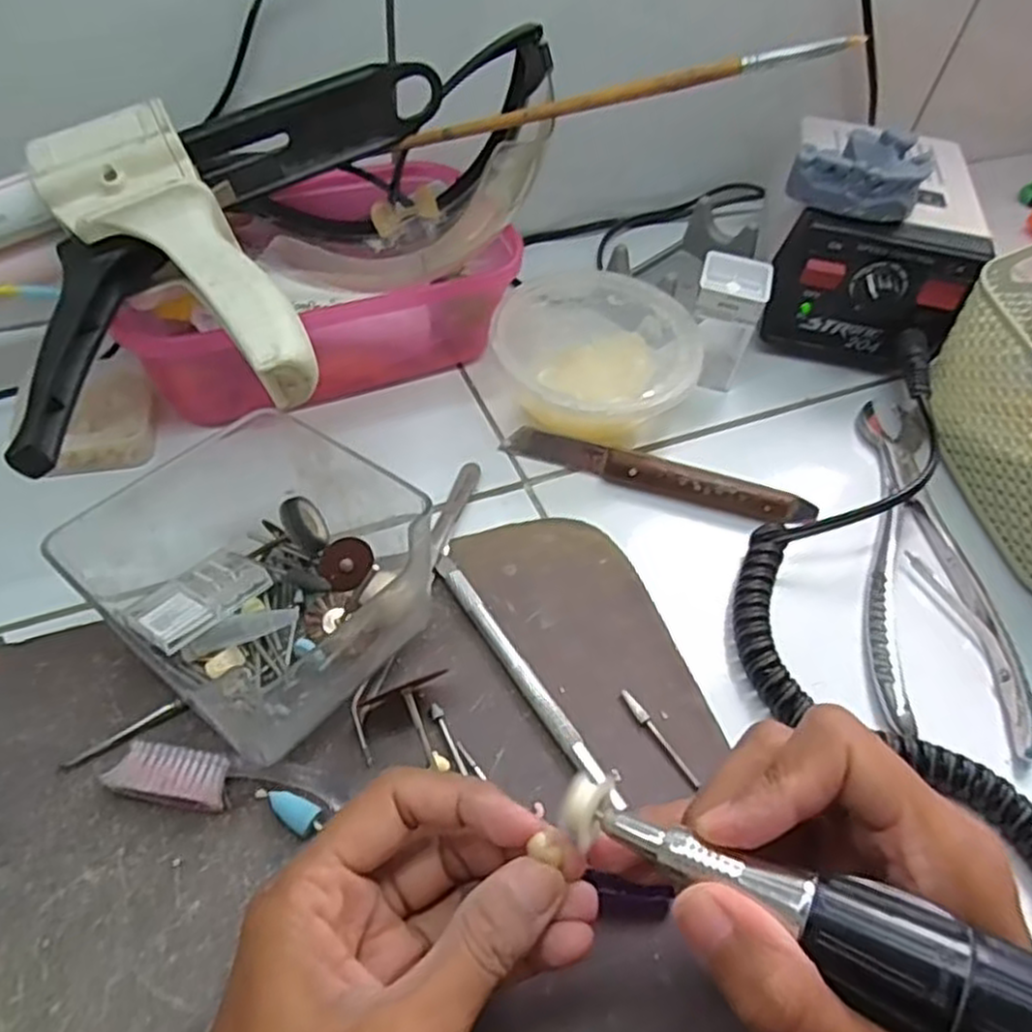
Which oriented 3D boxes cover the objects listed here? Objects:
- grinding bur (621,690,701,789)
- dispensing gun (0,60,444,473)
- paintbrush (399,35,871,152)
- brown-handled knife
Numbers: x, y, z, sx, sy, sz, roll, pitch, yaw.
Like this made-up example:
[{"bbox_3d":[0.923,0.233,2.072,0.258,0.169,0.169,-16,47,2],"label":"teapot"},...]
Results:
[{"bbox_3d":[0.054,0.083,0.282,0.004,0.004,0.044,-25,59,-23],"label":"grinding bur"},{"bbox_3d":[-0.154,-0.098,0.286,0.272,0.056,0.157,-11,54,-14],"label":"dispensing gun"},{"bbox_3d":[0.037,-0.177,0.318,0.198,0.007,0.005,0,49,24],"label":"paintbrush"},{"bbox_3d":[0.069,-0.020,0.361,0.148,0.013,0.017,18,53,8],"label":"brown-handled knife"}]

